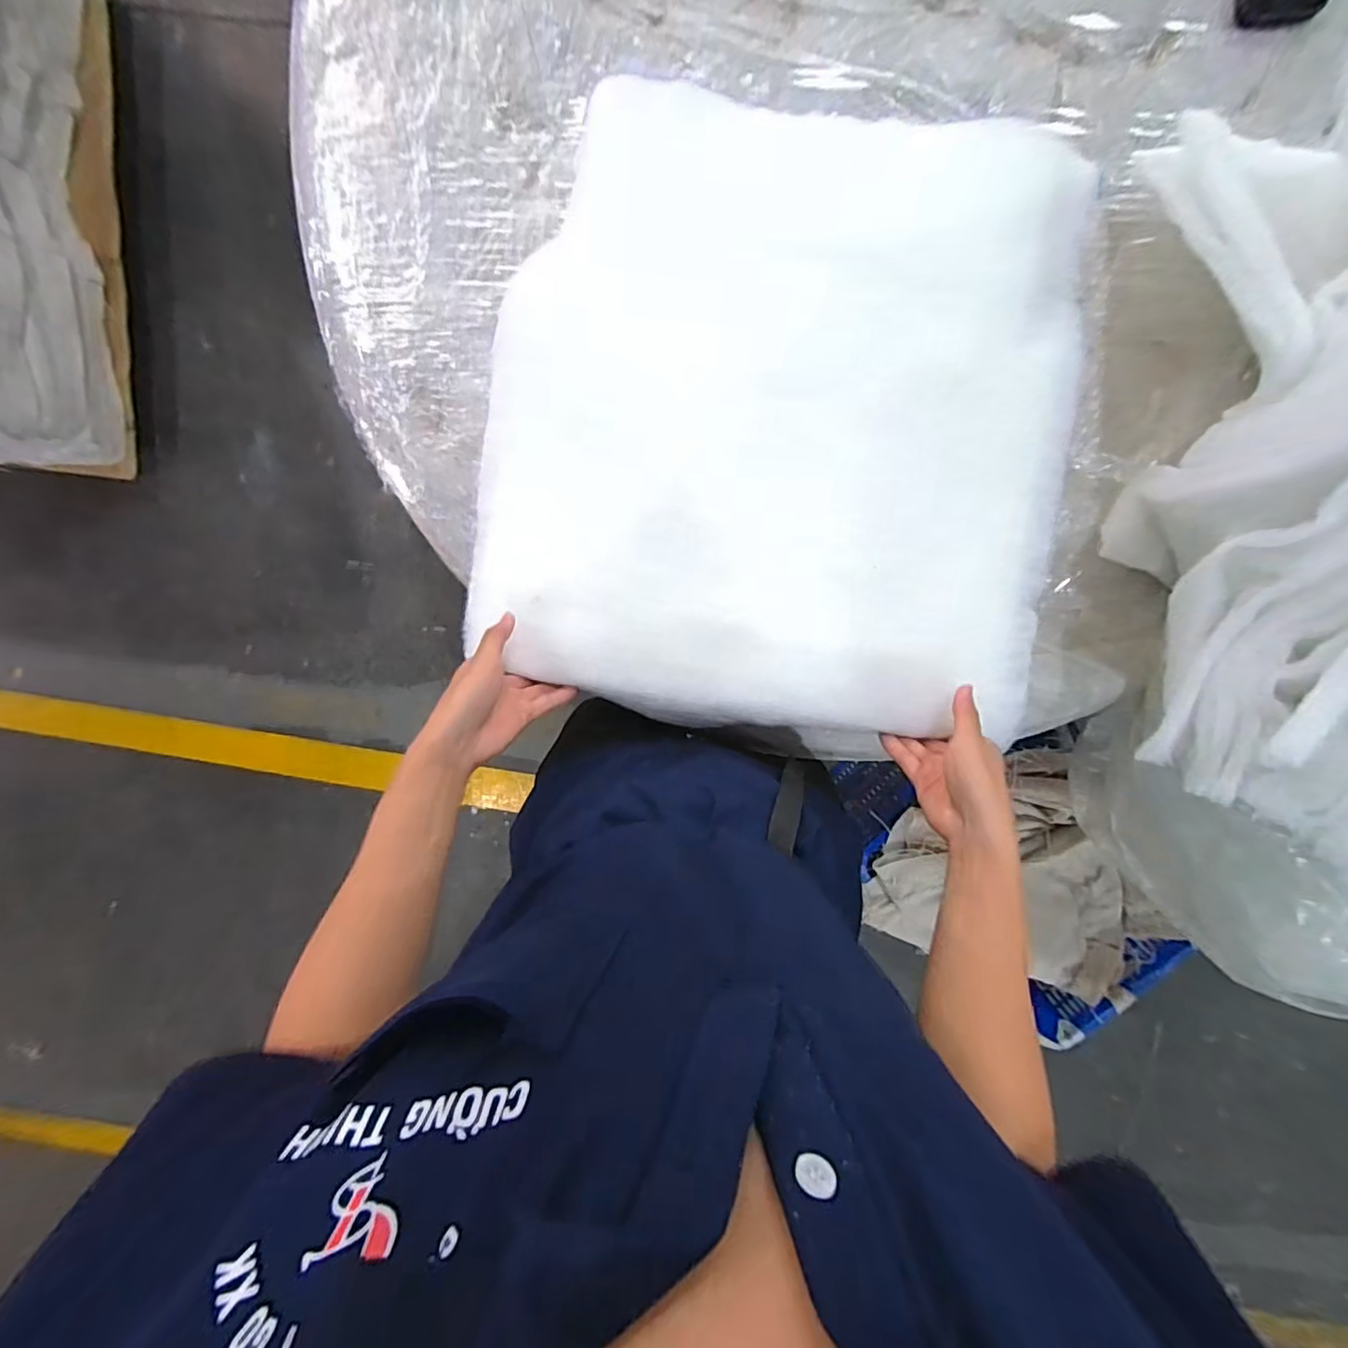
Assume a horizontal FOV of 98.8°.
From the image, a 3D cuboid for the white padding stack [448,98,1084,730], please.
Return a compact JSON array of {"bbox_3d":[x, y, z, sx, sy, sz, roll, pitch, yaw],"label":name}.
[{"bbox_3d":[0.093,-0.192,0.516,0.515,0.047,0.507,9,100,0],"label":"white padding stack"}]

